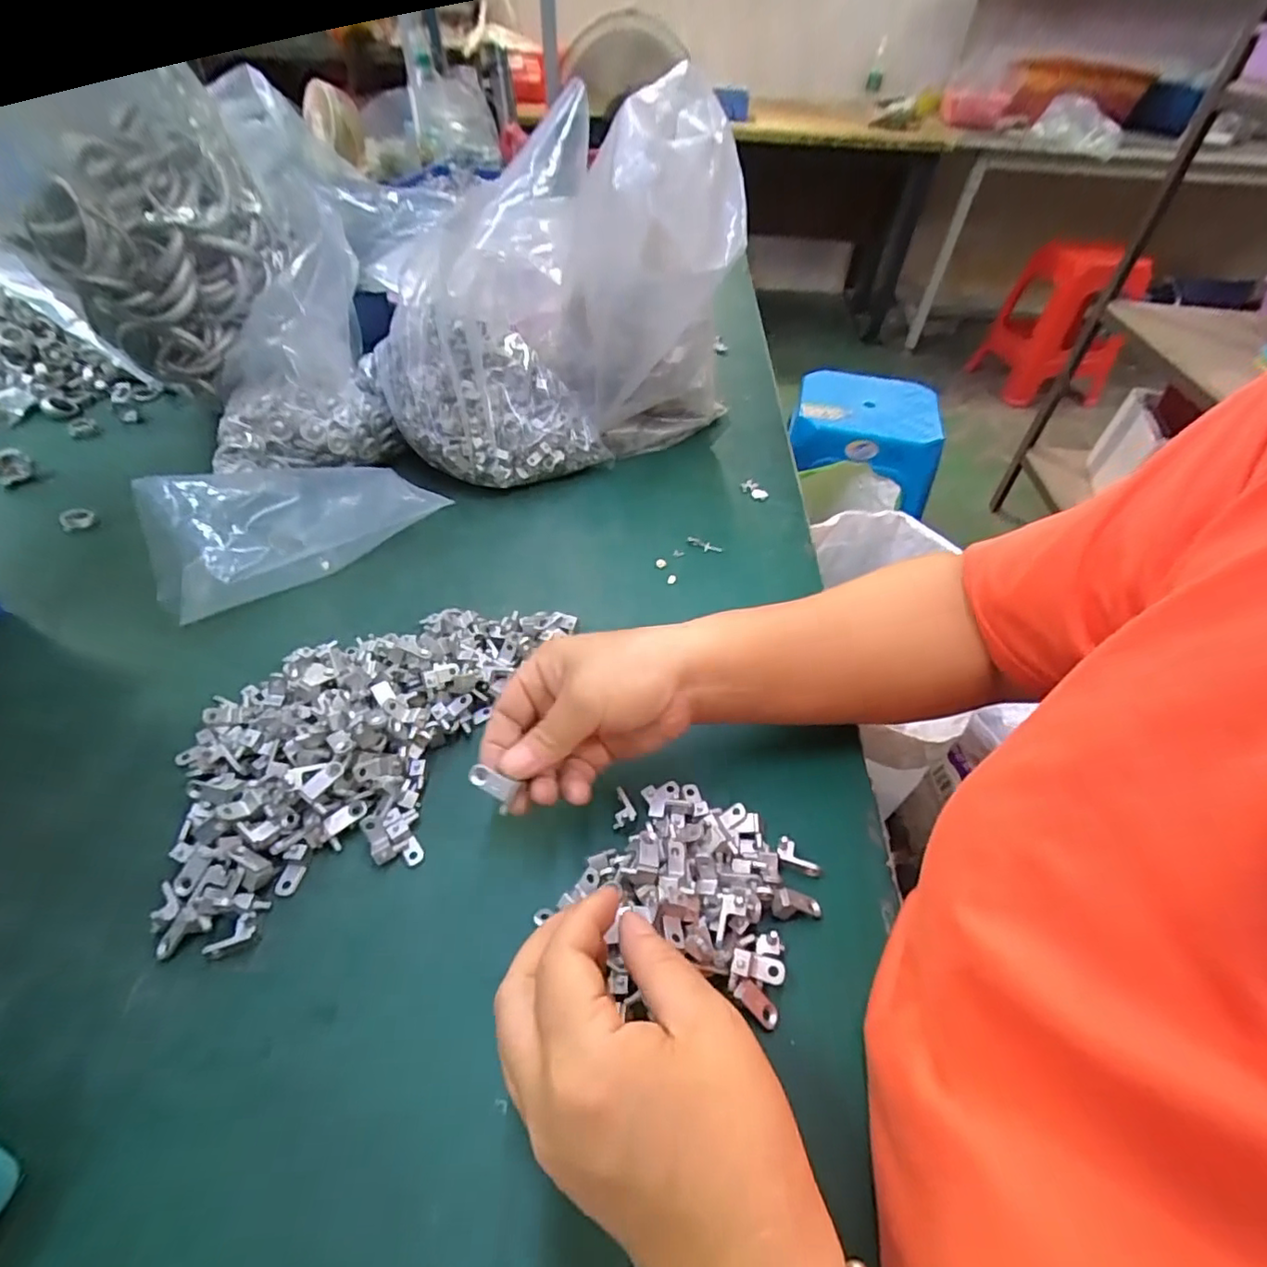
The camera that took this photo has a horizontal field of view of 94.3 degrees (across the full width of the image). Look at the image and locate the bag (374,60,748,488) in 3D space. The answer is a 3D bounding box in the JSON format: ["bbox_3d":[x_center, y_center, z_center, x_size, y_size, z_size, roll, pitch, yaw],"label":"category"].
[{"bbox_3d":[-0.062,-0.272,0.502,0.303,0.260,0.193,-13,48,-13],"label":"bag"}]

